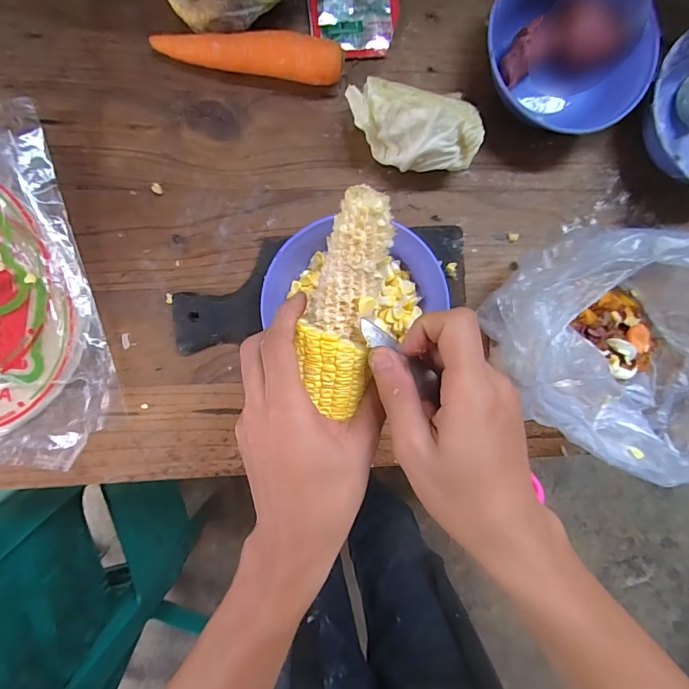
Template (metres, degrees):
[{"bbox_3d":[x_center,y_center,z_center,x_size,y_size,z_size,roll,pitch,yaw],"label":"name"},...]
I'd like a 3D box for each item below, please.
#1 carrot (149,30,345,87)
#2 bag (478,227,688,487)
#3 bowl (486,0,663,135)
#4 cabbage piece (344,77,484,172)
[{"bbox_3d":[-0.080,-0.242,0.361,0.154,0.030,0.035,2,96,-5],"label":"carrot"},{"bbox_3d":[0.240,0.008,0.357,0.267,0.131,0.188,8,95,-5],"label":"bag"},{"bbox_3d":[0.193,-0.259,0.374,0.144,0.046,0.120,16,95,-6],"label":"bowl"},{"bbox_3d":[0.057,-0.182,0.358,0.110,0.071,0.065,3,96,-5],"label":"cabbage piece"}]

